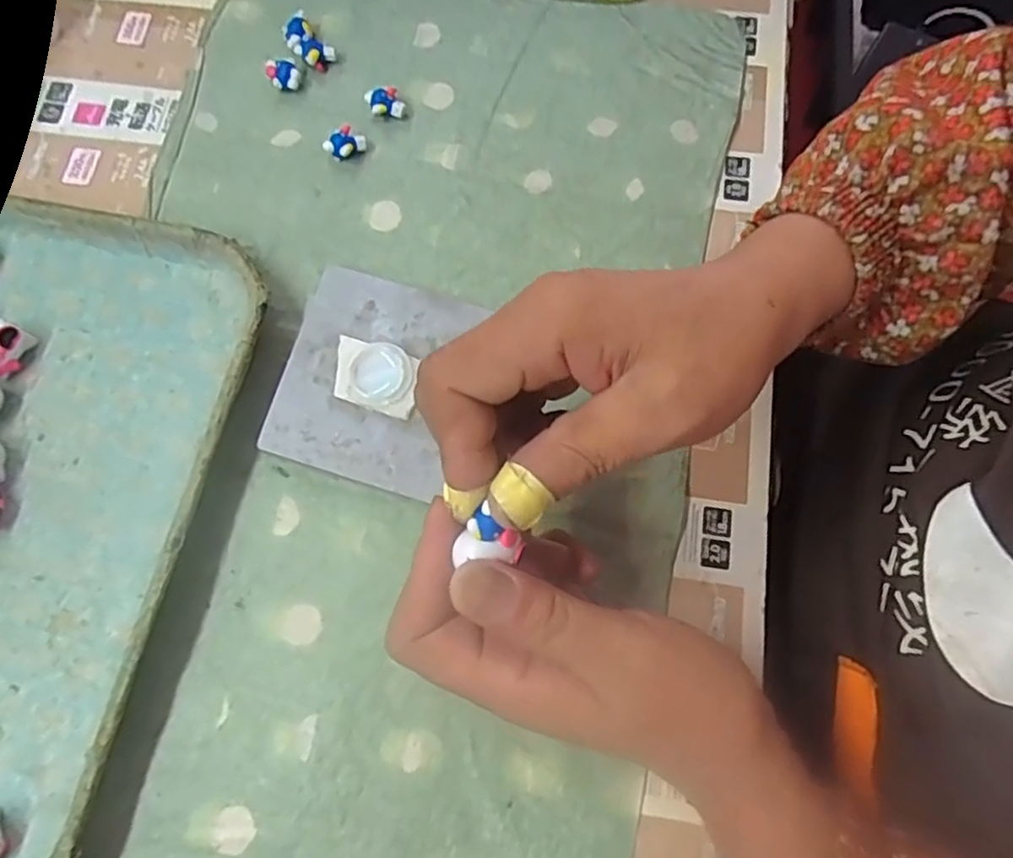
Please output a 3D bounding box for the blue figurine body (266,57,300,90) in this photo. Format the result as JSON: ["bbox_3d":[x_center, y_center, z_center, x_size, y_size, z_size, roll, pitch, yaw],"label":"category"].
[{"bbox_3d":[-0.123,-0.196,0.371,0.016,0.012,0.014,-25,73,-8],"label":"blue figurine body"}]

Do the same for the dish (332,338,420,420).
[{"bbox_3d":[-0.061,-0.025,0.313,0.043,0.007,0.031,18,72,7],"label":"dish"}]

